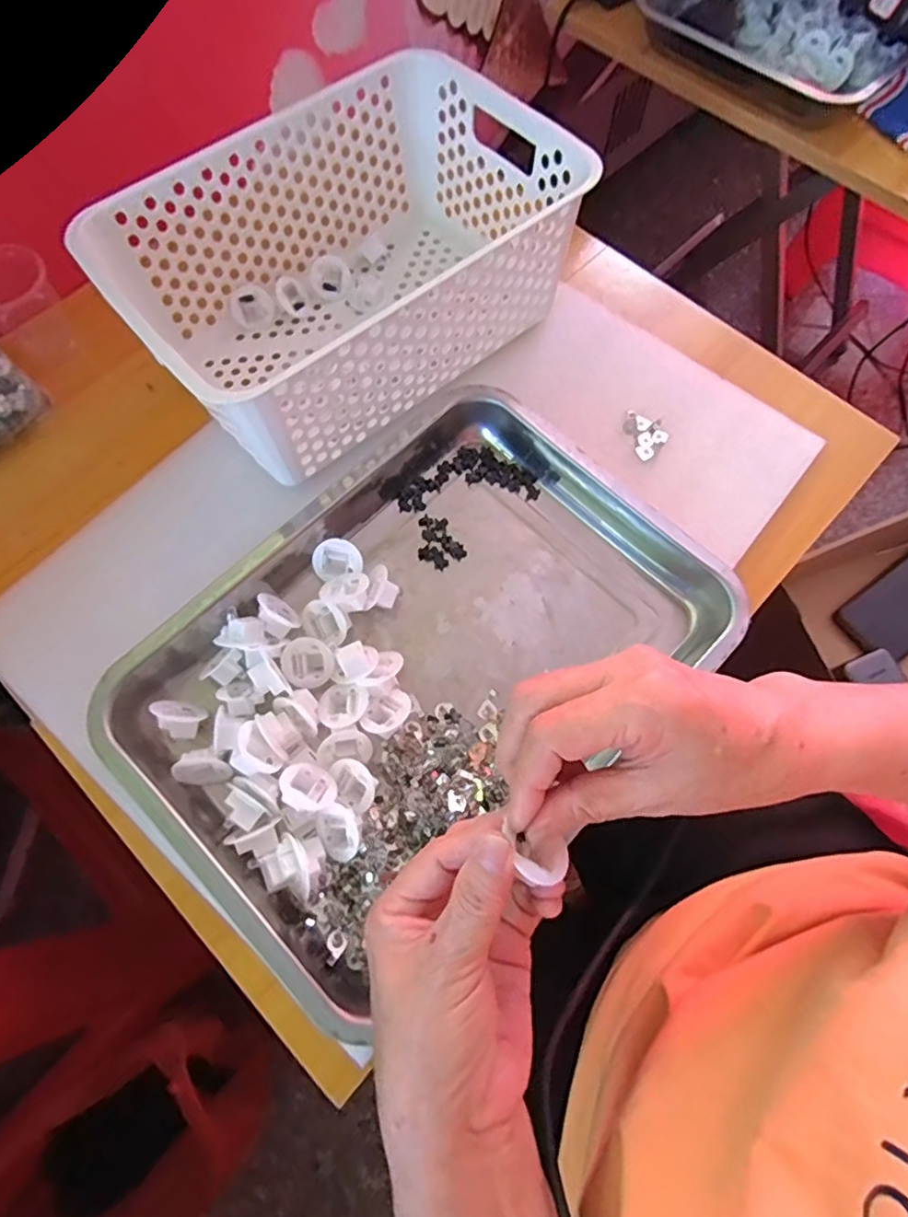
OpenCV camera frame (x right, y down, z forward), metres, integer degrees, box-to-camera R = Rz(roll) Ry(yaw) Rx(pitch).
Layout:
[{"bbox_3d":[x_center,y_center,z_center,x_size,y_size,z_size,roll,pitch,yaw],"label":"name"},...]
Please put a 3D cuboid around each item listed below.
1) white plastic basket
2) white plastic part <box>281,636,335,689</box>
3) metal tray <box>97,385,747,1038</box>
[{"bbox_3d":[-0.085,-0.270,0.467,0.329,0.122,0.219,-38,75,-14],"label":"white plastic basket"},{"bbox_3d":[-0.101,0.038,0.407,0.033,0.019,0.032,1,69,-1],"label":"white plastic part"},{"bbox_3d":[-0.026,0.026,0.398,0.299,0.033,0.372,42,74,13],"label":"metal tray"}]

